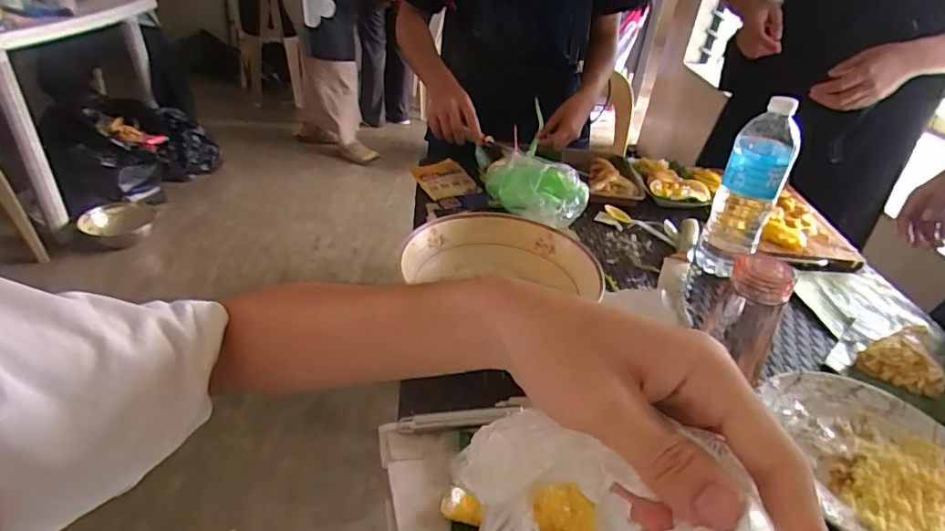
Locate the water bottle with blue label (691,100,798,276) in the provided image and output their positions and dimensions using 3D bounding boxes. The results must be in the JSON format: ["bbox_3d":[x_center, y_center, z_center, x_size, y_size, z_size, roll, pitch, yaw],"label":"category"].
[{"bbox_3d":[0.394,-0.115,0.760,0.078,0.221,0.086,26,39,26],"label":"water bottle with blue label"}]

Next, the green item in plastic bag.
[{"bbox_3d":[0.094,-0.114,0.835,0.157,0.089,0.087,17,35,15],"label":"green item in plastic bag"}]

